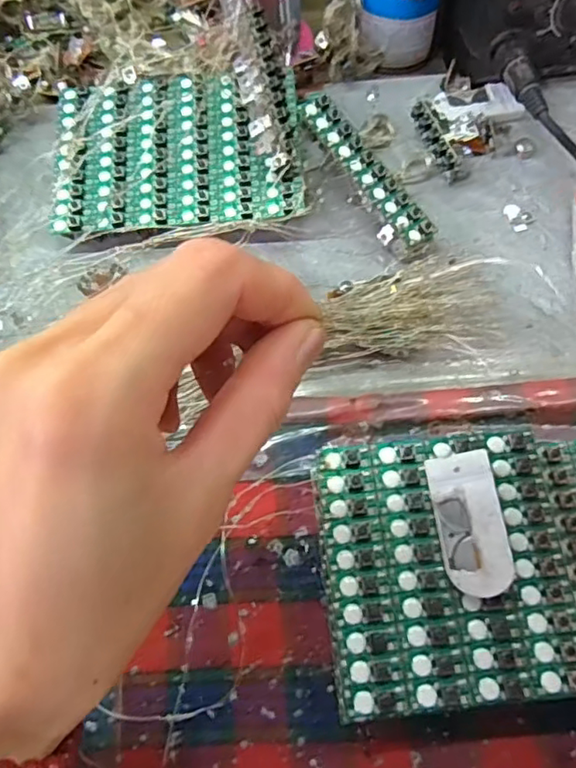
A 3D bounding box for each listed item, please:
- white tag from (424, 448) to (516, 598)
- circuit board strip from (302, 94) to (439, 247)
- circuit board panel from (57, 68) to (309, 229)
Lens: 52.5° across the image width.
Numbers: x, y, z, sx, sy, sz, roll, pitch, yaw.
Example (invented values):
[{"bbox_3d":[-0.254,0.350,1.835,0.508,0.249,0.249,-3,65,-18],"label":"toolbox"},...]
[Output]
[{"bbox_3d":[0.067,0.051,0.215,0.024,0.006,0.050,-14,69,20],"label":"white tag"},{"bbox_3d":[0.041,-0.110,0.297,0.016,0.004,0.094,-36,85,-12],"label":"circuit board strip"},{"bbox_3d":[-0.059,-0.126,0.312,0.129,0.005,0.094,-4,68,0],"label":"circuit board panel"}]

